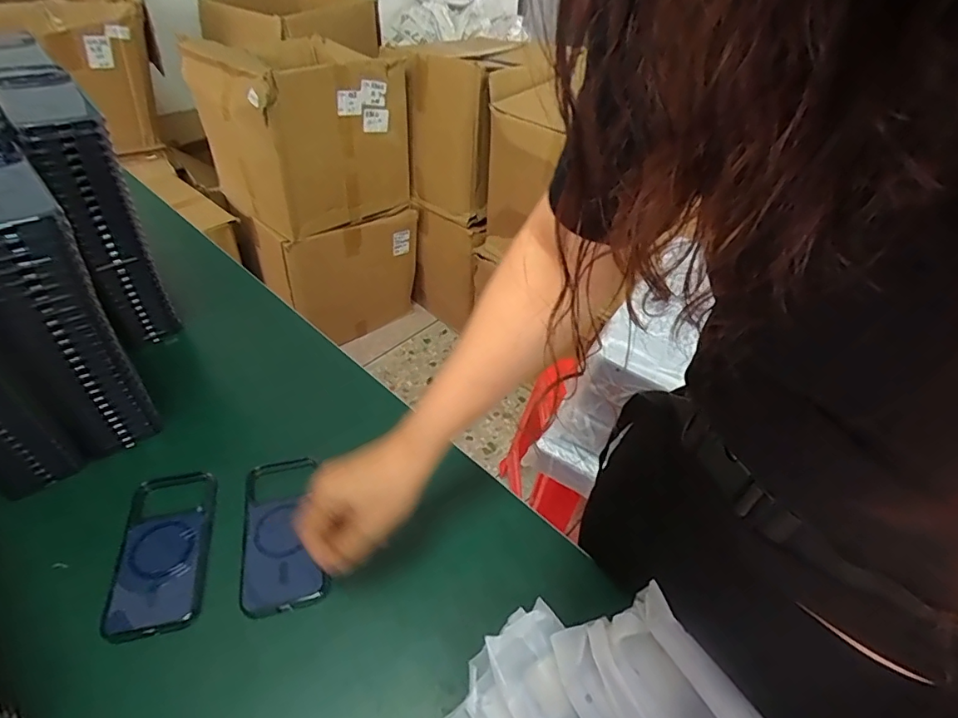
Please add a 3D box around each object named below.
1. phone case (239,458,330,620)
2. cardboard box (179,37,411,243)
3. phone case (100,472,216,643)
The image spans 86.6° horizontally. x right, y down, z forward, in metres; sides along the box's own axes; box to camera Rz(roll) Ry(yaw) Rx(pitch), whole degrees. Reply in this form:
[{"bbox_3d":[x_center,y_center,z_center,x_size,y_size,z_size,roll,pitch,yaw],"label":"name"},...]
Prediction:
[{"bbox_3d":[-0.193,0.165,0.496,0.070,0.019,0.156,-12,43,-15],"label":"phone case"},{"bbox_3d":[-0.532,-0.690,1.497,0.524,0.421,0.460,33,51,27],"label":"cardboard box"},{"bbox_3d":[-0.293,0.174,0.476,0.072,0.018,0.152,-6,45,-10],"label":"phone case"}]

